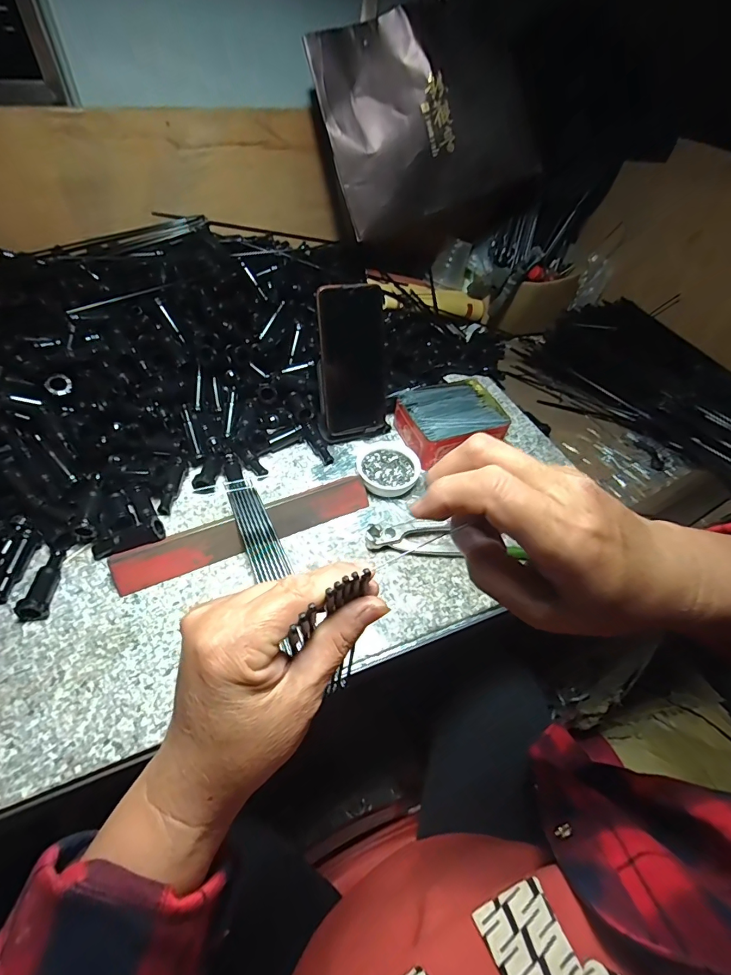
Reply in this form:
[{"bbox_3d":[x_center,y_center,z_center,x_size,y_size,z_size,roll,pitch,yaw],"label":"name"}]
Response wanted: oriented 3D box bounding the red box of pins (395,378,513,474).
[{"bbox_3d":[0.109,-0.086,0.562,0.134,0.040,0.108,-20,54,-20],"label":"red box of pins"}]

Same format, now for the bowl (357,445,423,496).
[{"bbox_3d":[0.025,-0.019,0.514,0.071,0.024,0.070,2,50,-3],"label":"bowl"}]

